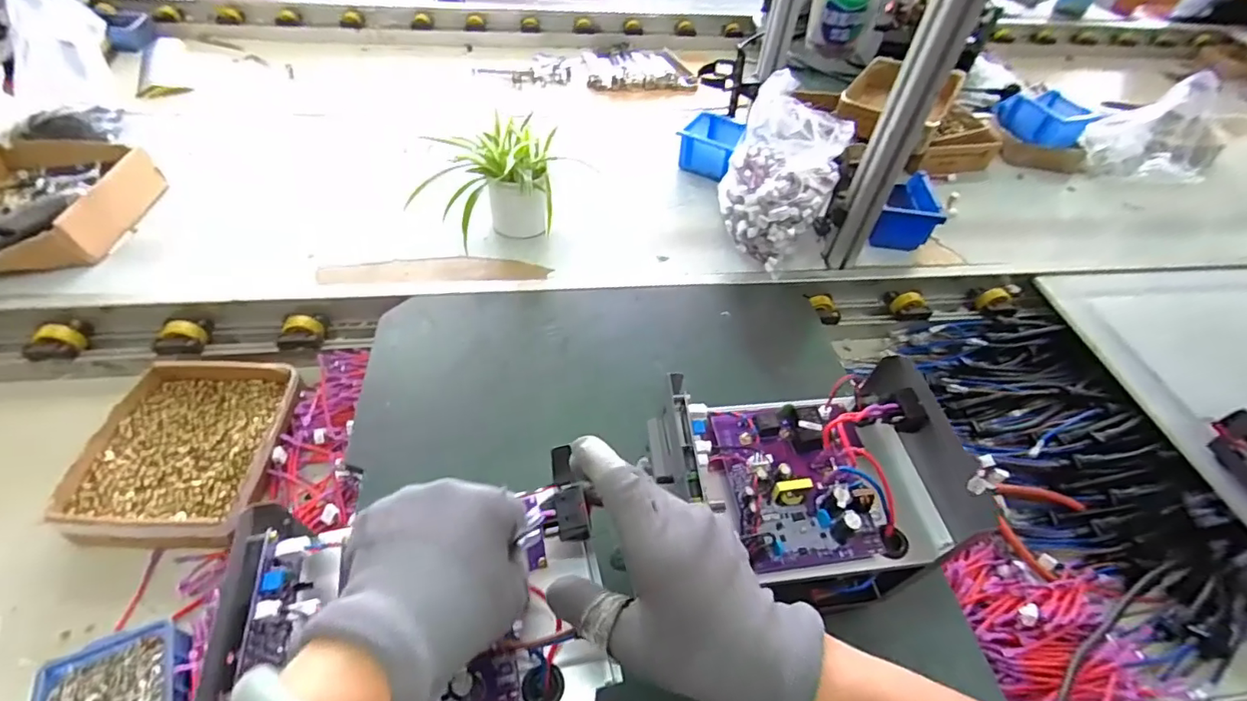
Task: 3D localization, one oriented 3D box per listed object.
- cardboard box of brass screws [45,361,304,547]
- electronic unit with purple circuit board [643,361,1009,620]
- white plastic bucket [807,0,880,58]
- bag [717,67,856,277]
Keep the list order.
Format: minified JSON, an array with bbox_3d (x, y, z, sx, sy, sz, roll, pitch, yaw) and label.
[{"bbox_3d":[-0.507,0.112,0.633,0.196,0.045,0.223,3,49,-2],"label":"cardboard box of brass screws"},{"bbox_3d":[0.140,0.105,0.429,0.205,0.114,0.151,-6,50,-10],"label":"electronic unit with purple circuit board"},{"bbox_3d":[0.221,-0.342,0.536,0.060,0.073,0.059,18,50,11],"label":"white plastic bucket"},{"bbox_3d":[0.227,-0.246,0.788,0.156,0.199,0.158,18,50,11],"label":"bag"}]

